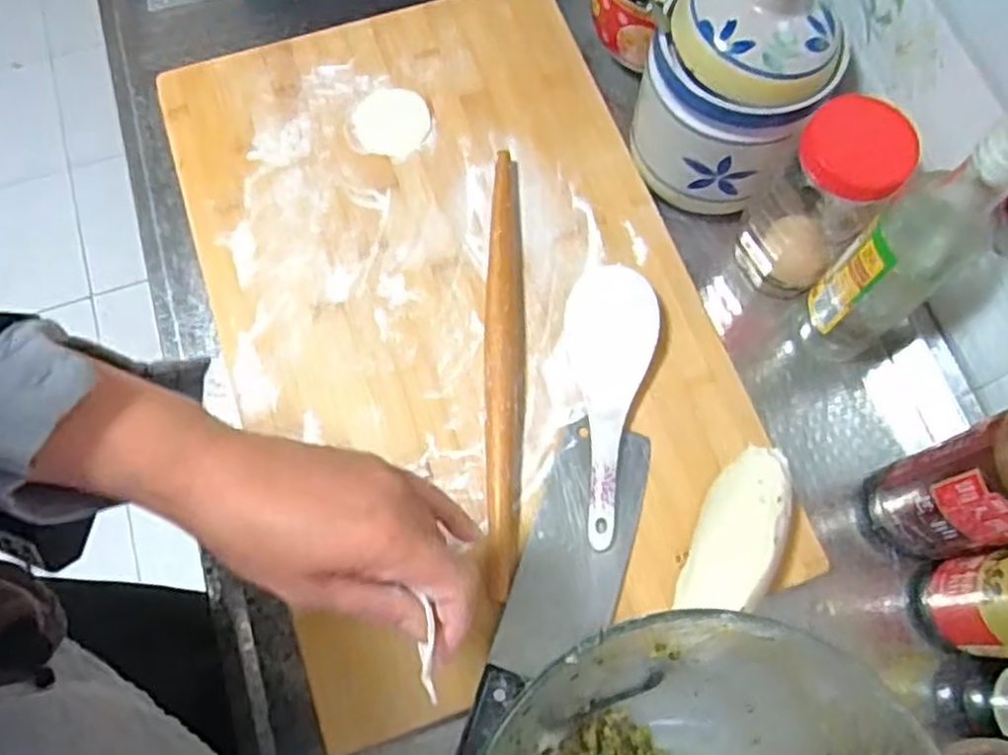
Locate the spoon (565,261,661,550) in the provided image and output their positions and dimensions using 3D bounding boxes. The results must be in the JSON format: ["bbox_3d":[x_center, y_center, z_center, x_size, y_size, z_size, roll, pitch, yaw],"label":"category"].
[{"bbox_3d":[0.074,0.018,0.546,0.063,0.031,0.198,4,72,1],"label":"spoon"}]

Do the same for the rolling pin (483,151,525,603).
[{"bbox_3d":[0.000,-0.016,0.560,0.028,0.031,0.338,1,72,0],"label":"rolling pin"}]

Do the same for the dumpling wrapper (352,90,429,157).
[{"bbox_3d":[-0.095,-0.216,0.644,0.063,0.005,0.065,-5,72,-2],"label":"dumpling wrapper"}]

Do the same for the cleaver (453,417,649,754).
[{"bbox_3d":[0.033,0.162,0.497,0.069,0.028,0.281,19,73,6],"label":"cleaver"}]

